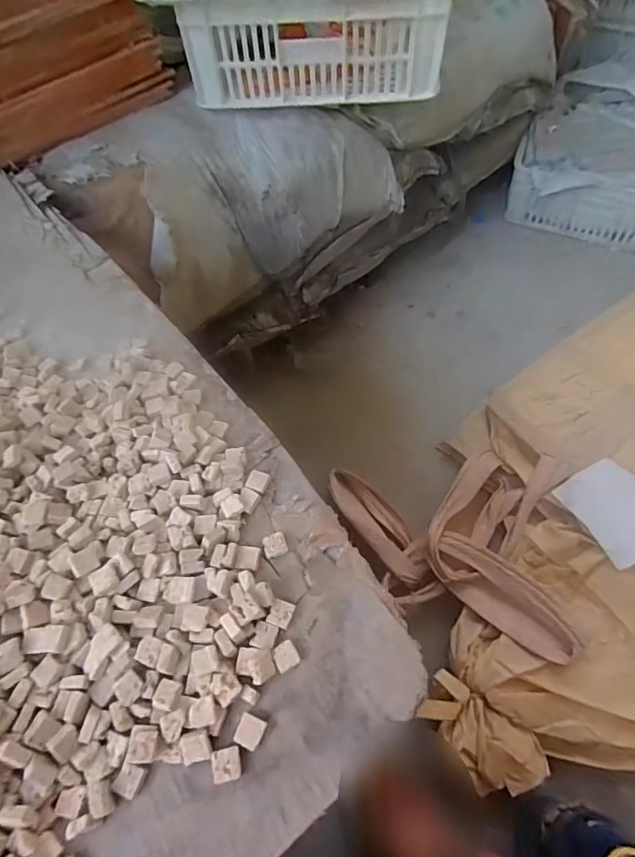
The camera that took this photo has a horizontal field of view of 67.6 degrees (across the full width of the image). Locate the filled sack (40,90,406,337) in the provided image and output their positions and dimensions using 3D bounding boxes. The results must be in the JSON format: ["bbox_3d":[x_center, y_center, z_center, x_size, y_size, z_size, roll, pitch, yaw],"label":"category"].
[{"bbox_3d":[-0.151,-0.427,0.885,0.592,0.259,0.309,-38,61,-16],"label":"filled sack"}]

